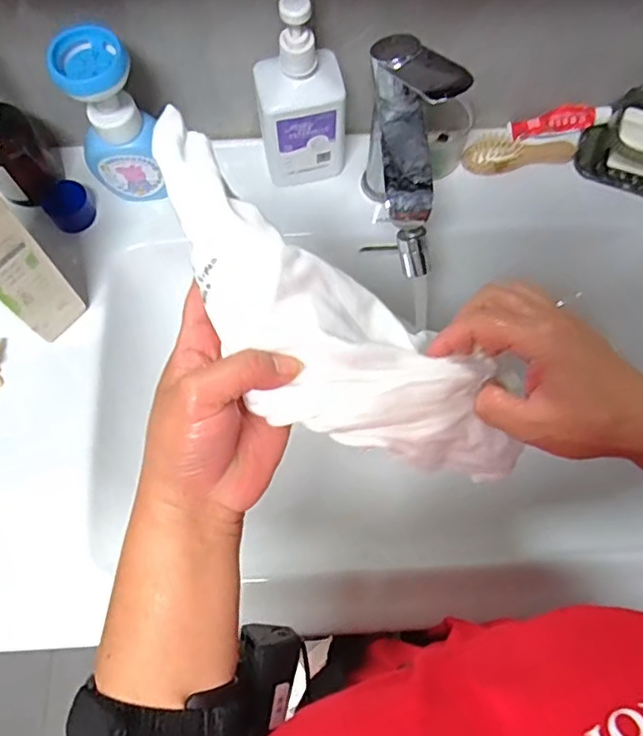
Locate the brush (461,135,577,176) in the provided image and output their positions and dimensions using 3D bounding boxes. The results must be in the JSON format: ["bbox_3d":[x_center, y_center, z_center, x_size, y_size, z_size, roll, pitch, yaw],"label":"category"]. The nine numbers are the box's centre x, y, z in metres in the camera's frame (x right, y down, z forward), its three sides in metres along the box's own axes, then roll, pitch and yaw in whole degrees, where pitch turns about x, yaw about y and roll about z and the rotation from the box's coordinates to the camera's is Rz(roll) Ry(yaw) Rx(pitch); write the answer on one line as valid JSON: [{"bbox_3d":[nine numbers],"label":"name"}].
[{"bbox_3d":[0.217,-0.239,0.646,0.124,0.022,0.046,-13,71,-5],"label":"brush"}]

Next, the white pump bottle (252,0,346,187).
[{"bbox_3d":[-0.020,-0.255,0.551,0.081,0.199,0.048,-13,71,-5],"label":"white pump bottle"}]

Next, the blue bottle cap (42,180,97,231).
[{"bbox_3d":[-0.267,-0.172,0.617,0.044,0.028,0.044,0,70,0],"label":"blue bottle cap"}]

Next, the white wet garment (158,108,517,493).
[{"bbox_3d":[0.013,-0.008,0.334,0.292,0.040,0.099,40,72,-22],"label":"white wet garment"}]

